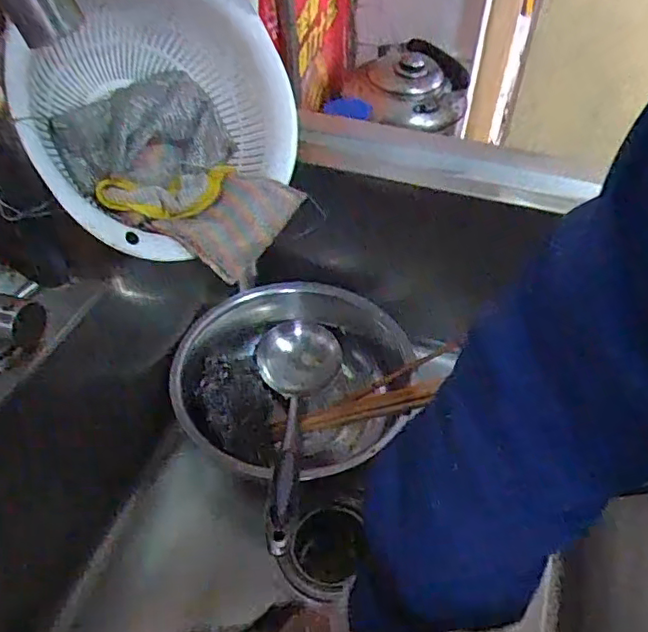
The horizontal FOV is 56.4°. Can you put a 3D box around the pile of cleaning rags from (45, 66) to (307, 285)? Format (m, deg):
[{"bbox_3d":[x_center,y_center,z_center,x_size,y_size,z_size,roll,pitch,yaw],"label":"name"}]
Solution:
[{"bbox_3d":[-0.104,-0.127,0.492,0.170,0.077,0.140,25,52,20],"label":"pile of cleaning rags"}]

